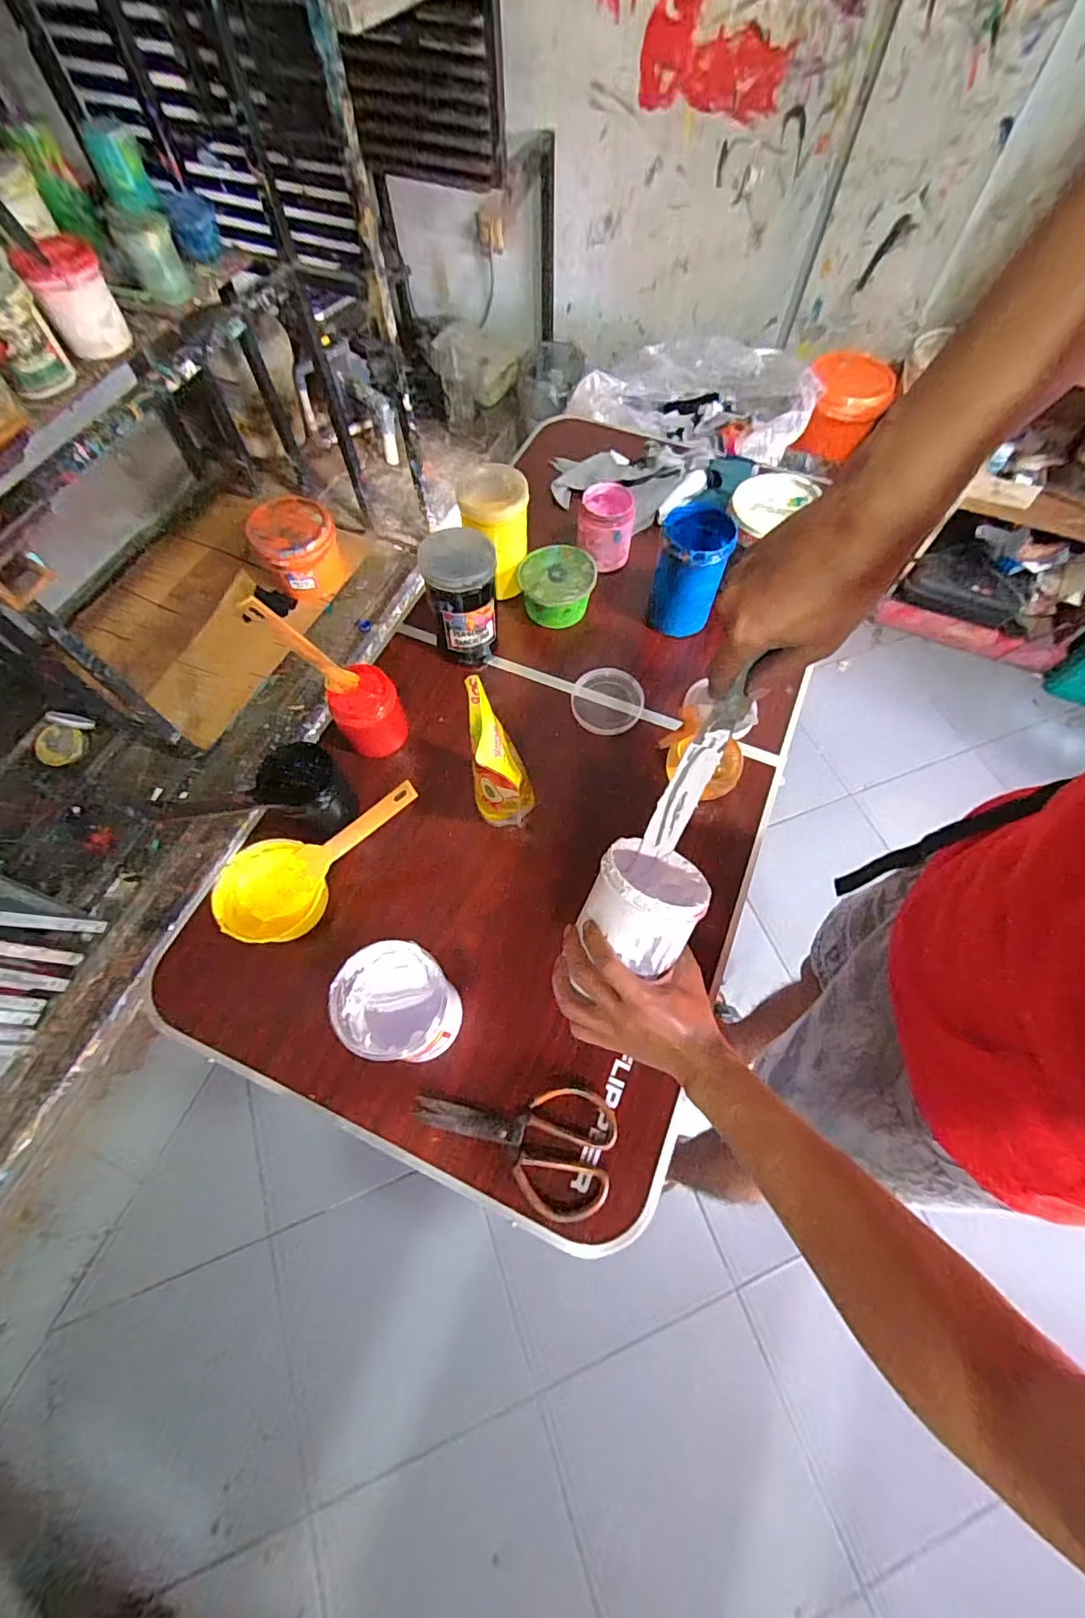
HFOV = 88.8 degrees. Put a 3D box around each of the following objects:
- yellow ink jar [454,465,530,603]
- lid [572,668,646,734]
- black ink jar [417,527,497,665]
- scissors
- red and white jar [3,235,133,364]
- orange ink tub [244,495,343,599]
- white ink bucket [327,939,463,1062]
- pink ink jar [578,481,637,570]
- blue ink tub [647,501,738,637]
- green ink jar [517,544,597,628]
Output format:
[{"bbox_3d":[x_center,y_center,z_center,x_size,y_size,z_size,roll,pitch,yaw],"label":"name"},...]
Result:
[{"bbox_3d":[-0.068,-0.400,0.812,0.095,0.145,0.100,-8,65,-5],"label":"yellow ink jar"},{"bbox_3d":[0.092,-0.152,0.781,0.099,0.016,0.097,0,65,0],"label":"lid"},{"bbox_3d":[-0.110,-0.283,0.755,0.090,0.158,0.087,0,65,0],"label":"black ink jar"},{"bbox_3d":[-0.030,0.329,0.553,0.201,0.012,0.110,11,66,5],"label":"scissors"},{"bbox_3d":[-0.803,-0.888,0.956,0.111,0.143,0.102,1,68,-3],"label":"red and white jar"},{"bbox_3d":[-0.681,-0.718,1.579,0.215,0.233,0.206,0,65,0],"label":"orange ink tub"},{"bbox_3d":[-0.132,0.189,0.534,0.105,0.115,0.098,10,65,4],"label":"white ink bucket"},{"bbox_3d":[0.098,-0.442,0.868,0.083,0.089,0.084,1,68,-3],"label":"pink ink jar"},{"bbox_3d":[0.209,-0.338,0.802,0.097,0.158,0.111,15,66,6],"label":"blue ink tub"},{"bbox_3d":[0.019,-0.339,0.828,0.106,0.065,0.111,0,65,0],"label":"green ink jar"}]

